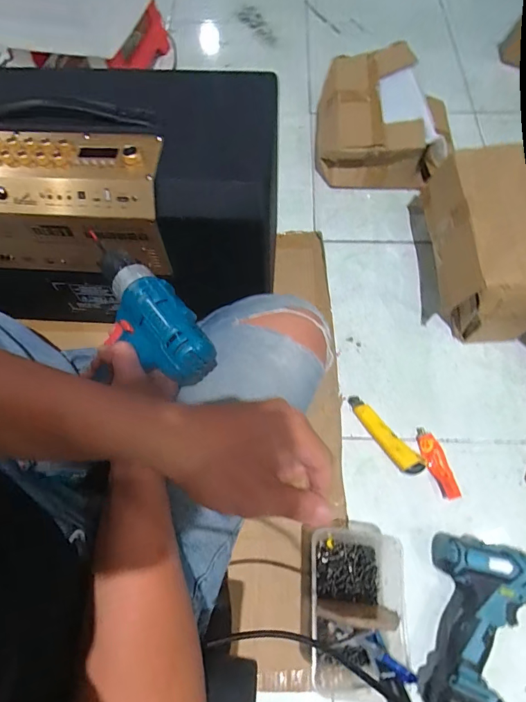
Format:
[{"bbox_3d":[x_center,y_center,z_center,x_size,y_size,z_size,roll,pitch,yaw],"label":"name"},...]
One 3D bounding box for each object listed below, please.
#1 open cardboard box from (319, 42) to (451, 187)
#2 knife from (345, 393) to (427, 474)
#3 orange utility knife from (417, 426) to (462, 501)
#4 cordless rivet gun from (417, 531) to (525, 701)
[{"bbox_3d":[0.279,-0.517,0.908,0.298,0.139,0.320,7,65,3],"label":"open cardboard box"},{"bbox_3d":[0.192,0.134,0.655,0.037,0.024,0.151,-36,70,-16],"label":"knife"},{"bbox_3d":[0.274,0.175,0.640,0.037,0.012,0.111,-16,66,-8],"label":"orange utility knife"},{"bbox_3d":[0.307,0.360,0.520,0.191,0.075,0.218,22,67,10],"label":"cordless rivet gun"}]

